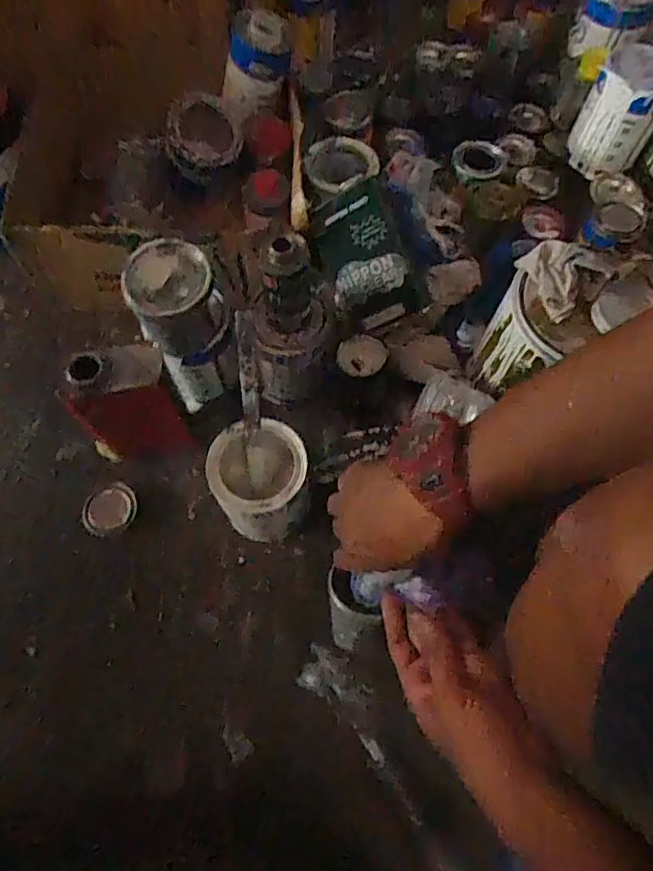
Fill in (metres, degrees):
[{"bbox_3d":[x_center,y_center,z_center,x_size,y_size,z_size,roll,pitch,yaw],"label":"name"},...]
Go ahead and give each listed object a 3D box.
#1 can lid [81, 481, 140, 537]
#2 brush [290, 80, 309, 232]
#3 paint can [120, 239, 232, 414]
[{"bbox_3d":[-0.273,0.090,0.679,0.064,0.012,0.069,0,66,0],"label":"can lid"},{"bbox_3d":[-0.037,-0.368,0.715,0.022,0.033,0.193,-1,84,-1],"label":"brush"},{"bbox_3d":[-0.163,-0.130,0.652,0.102,0.184,0.105,-33,70,-14],"label":"paint can"}]

